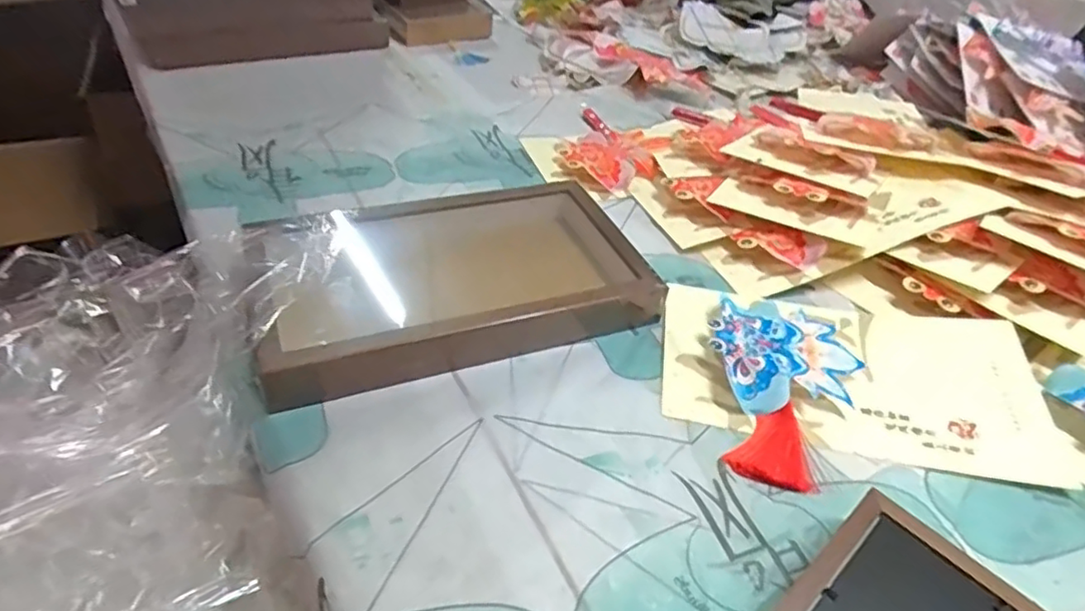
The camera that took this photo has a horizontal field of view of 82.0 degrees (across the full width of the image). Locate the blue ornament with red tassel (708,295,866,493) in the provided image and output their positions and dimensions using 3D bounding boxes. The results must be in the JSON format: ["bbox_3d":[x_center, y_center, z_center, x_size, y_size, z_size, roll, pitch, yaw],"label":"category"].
[{"bbox_3d":[0.205,0.070,0.522,0.119,0.021,0.178,9,41,3],"label":"blue ornament with red tassel"}]

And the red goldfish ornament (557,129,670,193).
[{"bbox_3d":[0.089,-0.197,0.820,0.135,0.024,0.139,16,42,11],"label":"red goldfish ornament"}]

